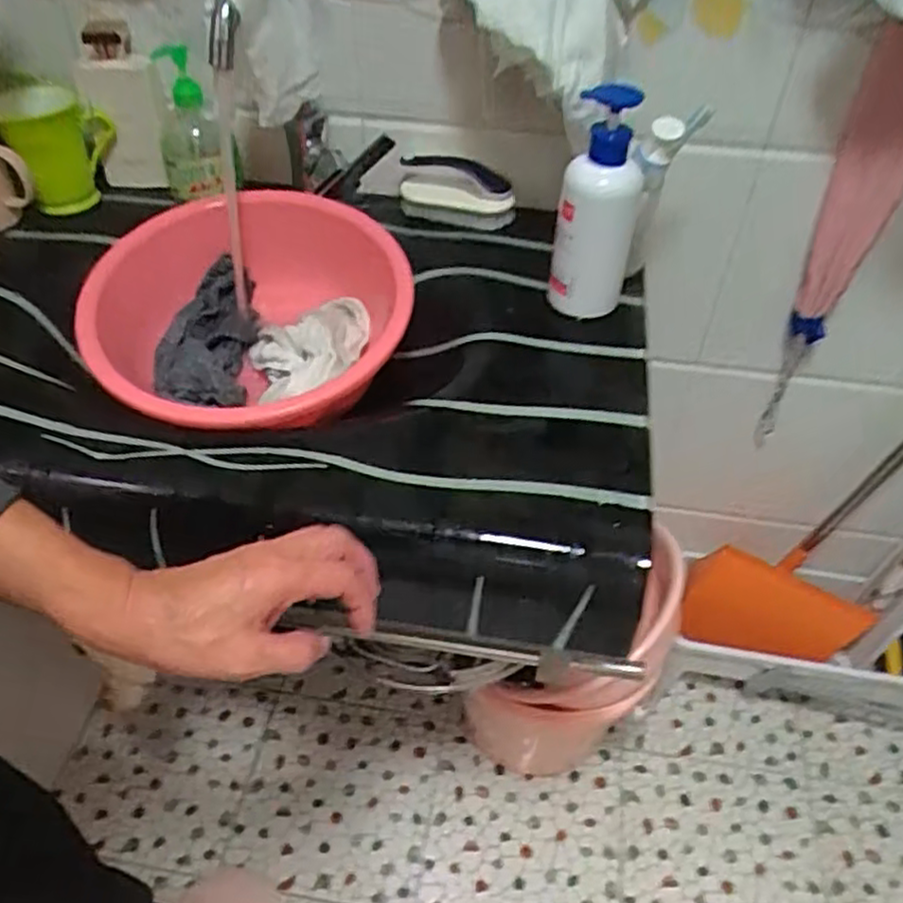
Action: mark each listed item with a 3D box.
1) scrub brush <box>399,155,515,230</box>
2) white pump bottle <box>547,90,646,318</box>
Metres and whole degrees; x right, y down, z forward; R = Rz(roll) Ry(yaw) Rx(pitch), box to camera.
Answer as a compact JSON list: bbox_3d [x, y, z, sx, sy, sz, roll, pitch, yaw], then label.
[{"bbox_3d":[0.006,-0.299,0.835,0.126,0.069,0.056,0,47,-1],"label":"scrub brush"},{"bbox_3d":[0.136,-0.226,0.690,0.072,0.201,0.071,13,47,11],"label":"white pump bottle"}]

